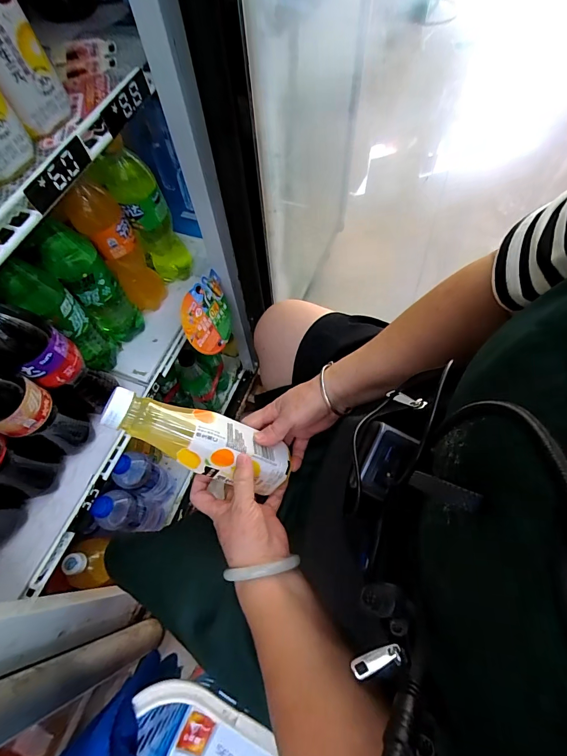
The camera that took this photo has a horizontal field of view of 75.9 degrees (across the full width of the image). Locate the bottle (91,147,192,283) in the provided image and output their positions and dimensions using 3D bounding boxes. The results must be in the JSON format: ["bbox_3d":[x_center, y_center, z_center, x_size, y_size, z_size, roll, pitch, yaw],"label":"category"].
[{"bbox_3d":[-0.195,-0.221,0.547,0.075,0.240,0.072,-22,65,-8],"label":"bottle"}]

